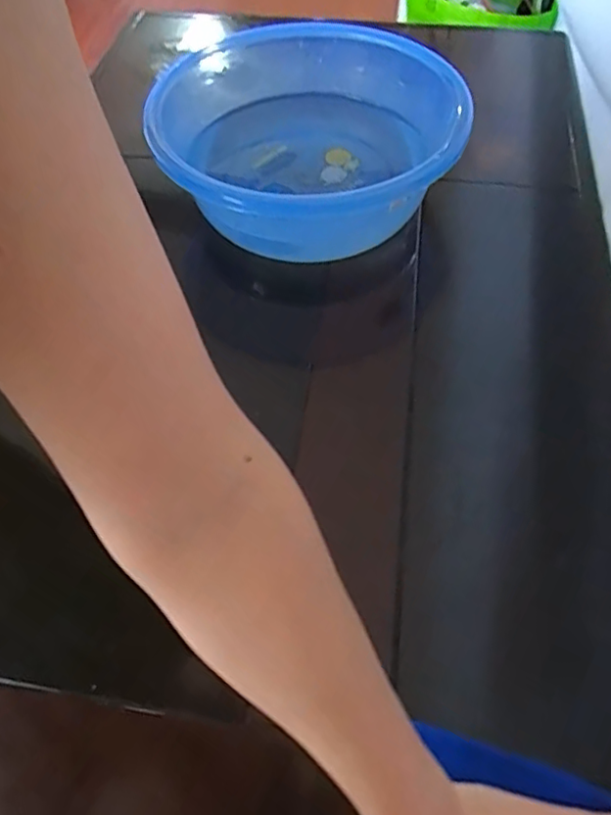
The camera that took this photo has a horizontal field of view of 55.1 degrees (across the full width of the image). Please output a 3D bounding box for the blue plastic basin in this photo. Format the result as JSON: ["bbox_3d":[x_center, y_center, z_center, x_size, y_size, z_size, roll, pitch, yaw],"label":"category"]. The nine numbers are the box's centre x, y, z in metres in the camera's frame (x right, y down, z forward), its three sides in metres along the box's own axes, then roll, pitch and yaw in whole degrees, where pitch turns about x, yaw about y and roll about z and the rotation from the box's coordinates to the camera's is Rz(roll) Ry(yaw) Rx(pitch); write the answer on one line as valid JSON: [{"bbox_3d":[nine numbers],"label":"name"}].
[{"bbox_3d":[-0.002,-0.291,0.635,0.304,0.099,0.304,-1,56,2],"label":"blue plastic basin"}]

